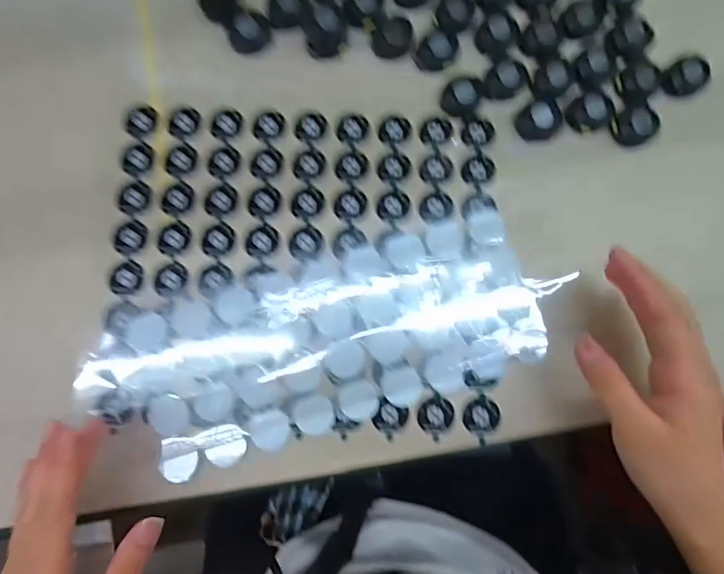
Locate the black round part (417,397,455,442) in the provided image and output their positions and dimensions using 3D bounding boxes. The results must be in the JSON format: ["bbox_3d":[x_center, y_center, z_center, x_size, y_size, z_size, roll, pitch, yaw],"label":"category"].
[{"bbox_3d":[0.048,0.082,0.277,0.023,0.004,0.022,0,84,-2],"label":"black round part"}]

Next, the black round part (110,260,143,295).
[{"bbox_3d":[-0.154,-0.006,0.285,0.018,0.004,0.022,5,84,-1],"label":"black round part"}]

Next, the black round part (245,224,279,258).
[{"bbox_3d":[-0.067,-0.030,0.291,0.019,0.004,0.023,37,84,2],"label":"black round part"}]

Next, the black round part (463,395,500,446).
[{"bbox_3d":[0.076,0.083,0.277,0.022,0.004,0.025,38,84,2],"label":"black round part"}]

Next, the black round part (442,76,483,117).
[{"bbox_3d":[0.070,-0.134,0.302,0.025,0.010,0.027,0,84,-2],"label":"black round part"}]

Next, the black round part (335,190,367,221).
[{"bbox_3d":[-0.008,-0.056,0.295,0.020,0.004,0.022,0,84,-2],"label":"black round part"}]

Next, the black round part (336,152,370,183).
[{"bbox_3d":[-0.007,-0.083,0.299,0.021,0.004,0.022,0,84,-2],"label":"black round part"}]

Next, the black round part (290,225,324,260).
[{"bbox_3d":[-0.037,-0.030,0.290,0.021,0.004,0.023,0,84,-2],"label":"black round part"}]

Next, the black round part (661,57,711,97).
[{"bbox_3d":[0.227,-0.148,0.306,0.025,0.013,0.024,0,84,-2],"label":"black round part"}]

